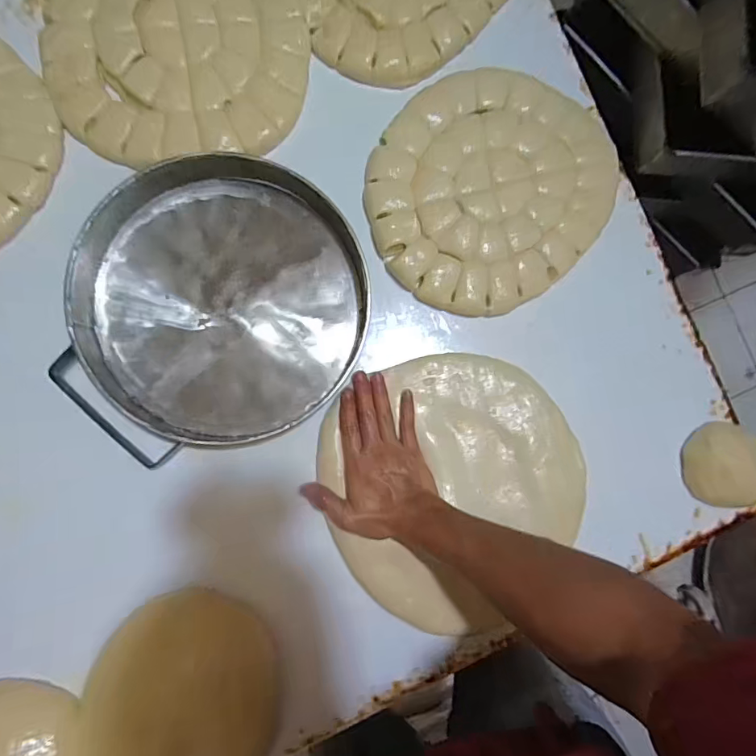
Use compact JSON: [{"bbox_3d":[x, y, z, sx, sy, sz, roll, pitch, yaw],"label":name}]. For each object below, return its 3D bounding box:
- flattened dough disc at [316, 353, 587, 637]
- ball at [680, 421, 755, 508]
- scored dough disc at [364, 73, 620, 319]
[{"bbox_3d":[0.093,0.126,0.563,0.298,0.027,0.297,0,88,-6],"label":"flattened dough disc"},{"bbox_3d":[0.441,0.111,0.604,0.103,0.028,0.098,14,87,-6],"label":"ball"},{"bbox_3d":[0.143,-0.241,0.595,0.318,0.015,0.277,-41,93,-6],"label":"scored dough disc"}]

